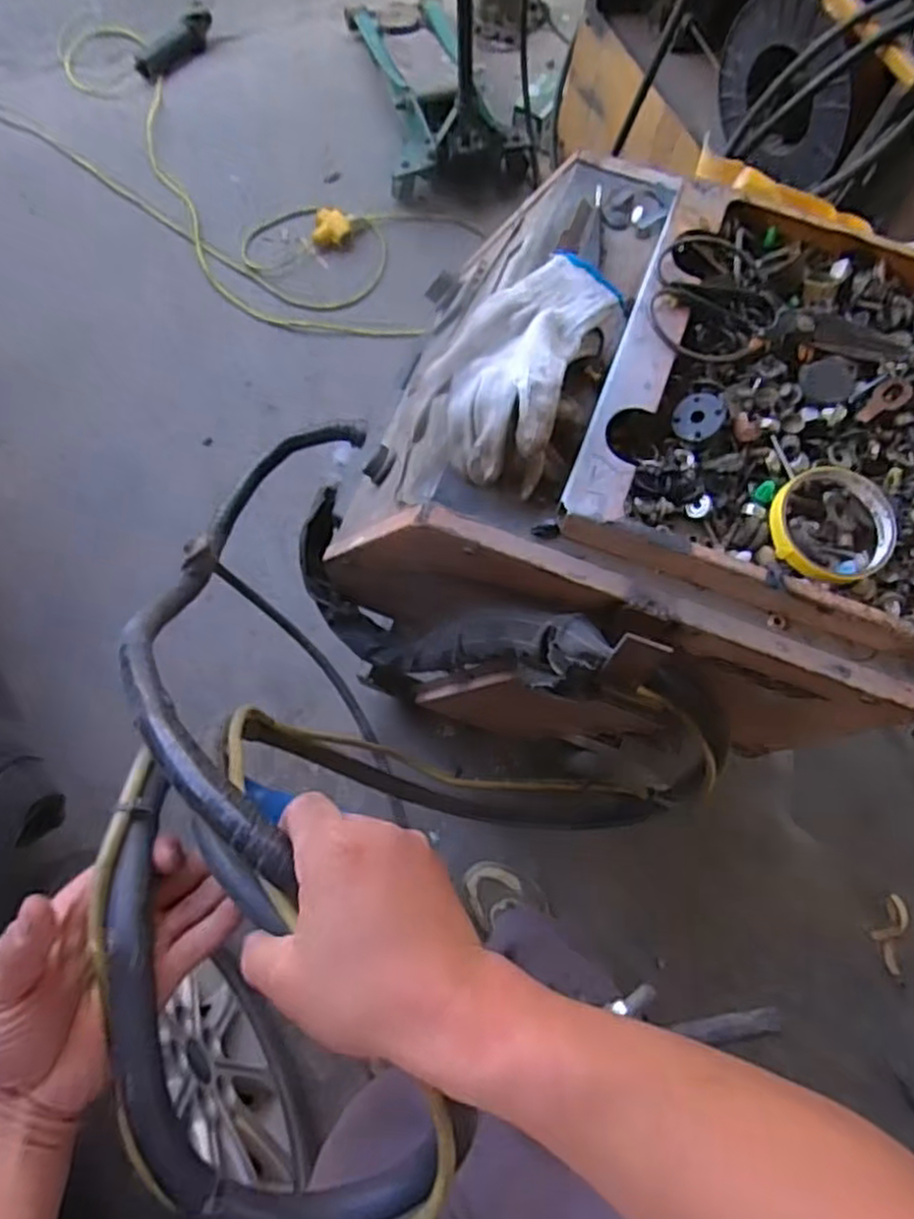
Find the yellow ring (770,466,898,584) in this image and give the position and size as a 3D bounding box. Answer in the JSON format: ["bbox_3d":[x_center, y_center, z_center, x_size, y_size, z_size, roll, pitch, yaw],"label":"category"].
[{"bbox_3d":[0.258,-0.060,0.501,0.085,0.012,0.080,-7,72,-3],"label":"yellow ring"}]

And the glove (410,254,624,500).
[{"bbox_3d":[0.041,-0.180,0.521,0.100,0.063,0.182,23,73,7],"label":"glove"}]

